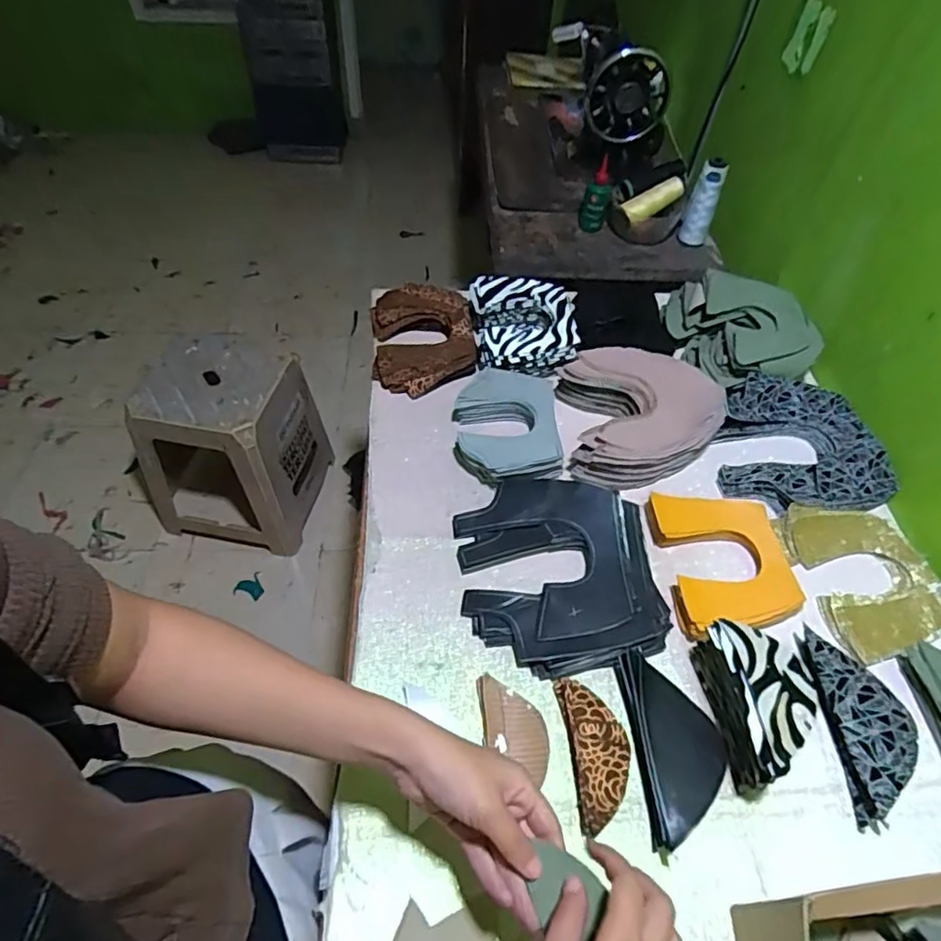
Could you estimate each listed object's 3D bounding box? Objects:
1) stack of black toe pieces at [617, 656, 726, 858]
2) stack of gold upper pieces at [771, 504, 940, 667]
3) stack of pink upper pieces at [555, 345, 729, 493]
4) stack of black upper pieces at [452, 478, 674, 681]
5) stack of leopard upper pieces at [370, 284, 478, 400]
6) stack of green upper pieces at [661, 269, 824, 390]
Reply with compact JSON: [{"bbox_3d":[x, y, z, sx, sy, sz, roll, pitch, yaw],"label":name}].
[{"bbox_3d":[0.174,0.232,0.501,0.073,0.030,0.145,-1,53,-5],"label":"stack of black toe pieces"},{"bbox_3d":[0.414,0.107,0.616,0.133,0.027,0.163,-10,54,-11],"label":"stack of gold upper pieces"},{"bbox_3d":[0.207,-0.069,0.714,0.182,0.056,0.179,0,53,-3],"label":"stack of pink upper pieces"},{"bbox_3d":[0.088,0.096,0.595,0.190,0.030,0.203,-2,53,-5],"label":"stack of black upper pieces"},{"bbox_3d":[-0.065,-0.182,0.806,0.138,0.044,0.181,-3,53,-6],"label":"stack of leopard upper pieces"},{"bbox_3d":[0.377,-0.190,0.800,0.179,0.067,0.172,-8,54,-9],"label":"stack of green upper pieces"}]

